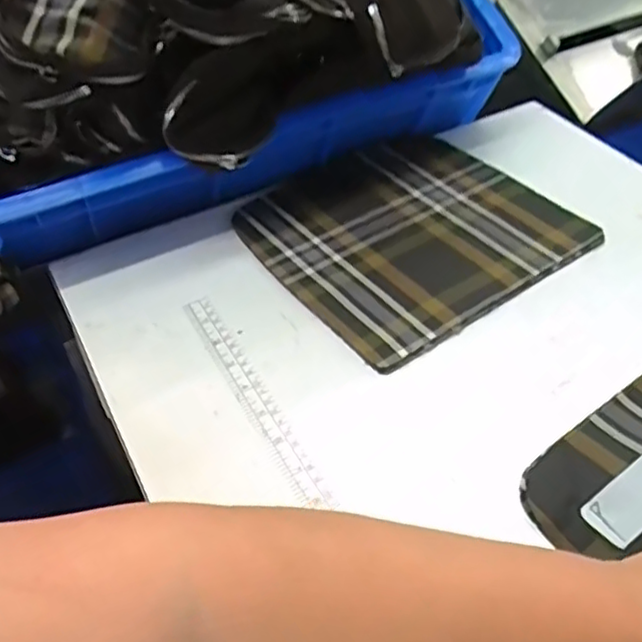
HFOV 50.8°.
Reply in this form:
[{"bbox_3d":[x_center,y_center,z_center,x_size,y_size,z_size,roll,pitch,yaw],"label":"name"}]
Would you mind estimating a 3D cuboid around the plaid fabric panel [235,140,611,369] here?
[{"bbox_3d":[0.073,-0.083,0.590,0.247,0.007,0.232,-29,51,-23],"label":"plaid fabric panel"}]

